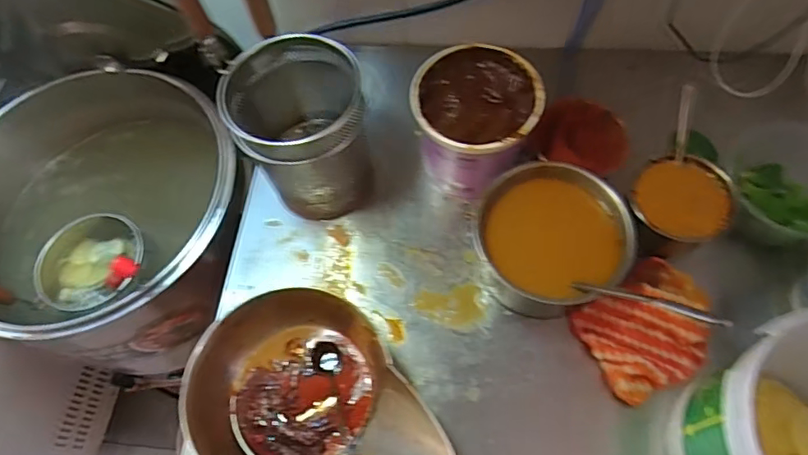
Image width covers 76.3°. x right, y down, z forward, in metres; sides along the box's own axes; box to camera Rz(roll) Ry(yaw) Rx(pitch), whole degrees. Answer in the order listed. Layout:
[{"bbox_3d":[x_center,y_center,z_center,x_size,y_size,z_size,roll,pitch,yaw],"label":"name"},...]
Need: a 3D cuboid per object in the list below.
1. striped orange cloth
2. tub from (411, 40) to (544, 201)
[{"bbox_3d":[0.293,0.115,0.604,0.167,0.044,0.127,-29,65,-11],"label":"striped orange cloth"},{"bbox_3d":[0.093,-0.134,0.688,0.156,0.133,0.167,-1,63,3],"label":"tub"}]

